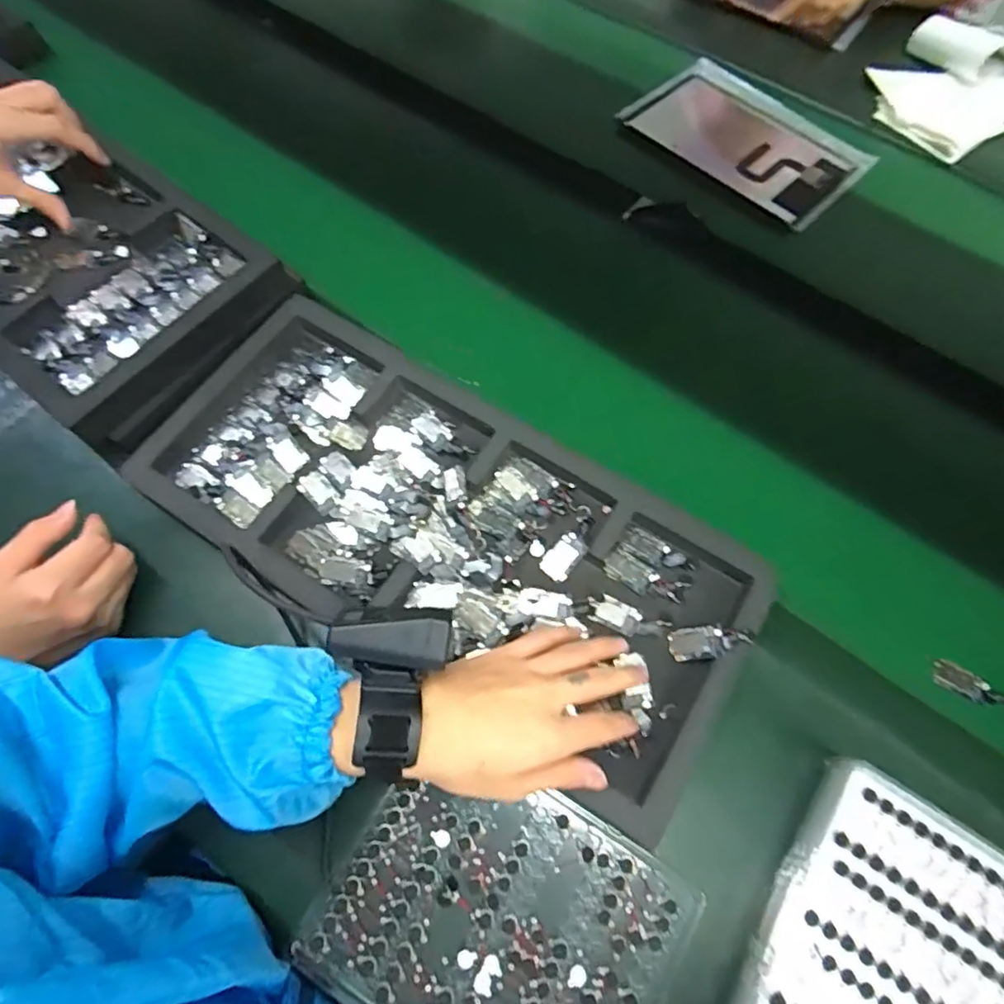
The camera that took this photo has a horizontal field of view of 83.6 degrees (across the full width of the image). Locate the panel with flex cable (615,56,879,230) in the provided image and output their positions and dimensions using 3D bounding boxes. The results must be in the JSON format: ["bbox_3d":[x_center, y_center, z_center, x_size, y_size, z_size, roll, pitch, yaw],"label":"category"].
[{"bbox_3d":[0.311,-0.461,0.707,0.274,0.017,0.185,42,71,15],"label":"panel with flex cable"}]

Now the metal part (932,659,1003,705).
[{"bbox_3d":[0.367,0.144,0.438,0.059,0.005,0.021,27,68,9],"label":"metal part"}]

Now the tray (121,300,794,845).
[{"bbox_3d":[-0.050,0.018,0.450,0.491,0.036,0.224,27,65,11],"label":"tray"}]

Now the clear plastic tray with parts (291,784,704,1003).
[{"bbox_3d":[0.001,0.277,0.369,0.208,0.021,0.171,34,69,12],"label":"clear plastic tray with parts"}]

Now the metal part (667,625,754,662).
[{"bbox_3d":[0.153,0.103,0.413,0.058,0.007,0.024,-15,61,23],"label":"metal part"}]

